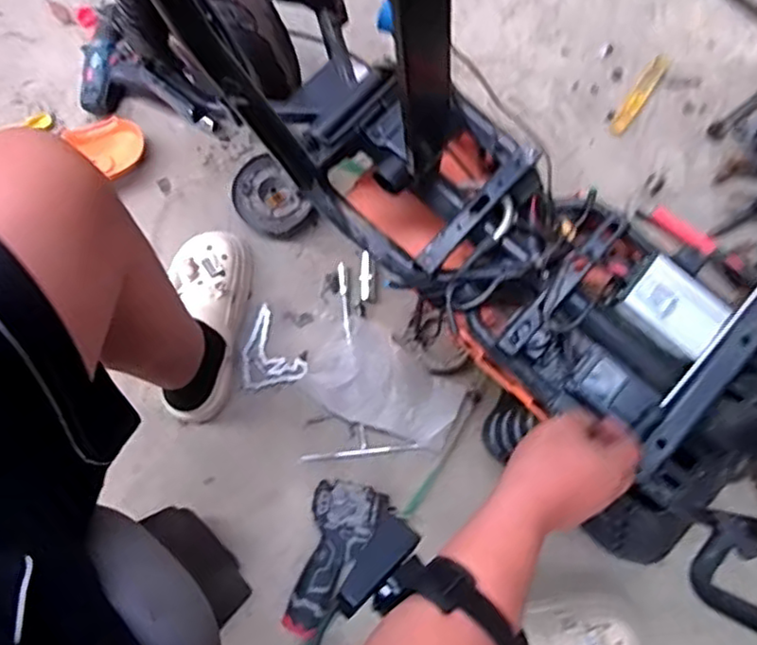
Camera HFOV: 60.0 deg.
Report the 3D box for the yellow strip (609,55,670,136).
[{"bbox_3d":[0.426,-0.372,1.070,0.030,0.006,0.159,35,81,8],"label":"yellow strip"}]

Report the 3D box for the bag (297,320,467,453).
[{"bbox_3d":[0.008,0.099,0.964,0.219,0.040,0.133,36,81,8],"label":"bag"}]

